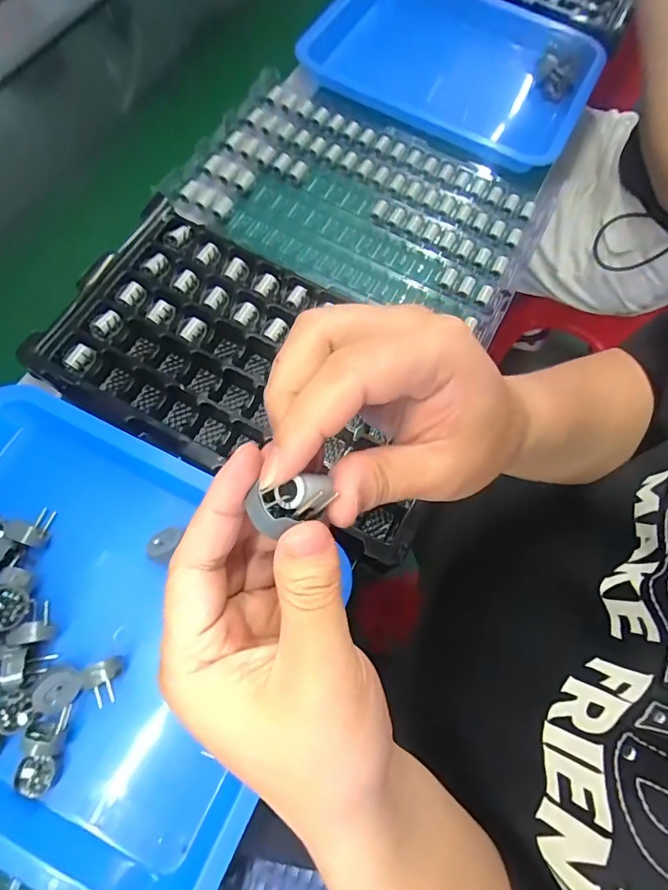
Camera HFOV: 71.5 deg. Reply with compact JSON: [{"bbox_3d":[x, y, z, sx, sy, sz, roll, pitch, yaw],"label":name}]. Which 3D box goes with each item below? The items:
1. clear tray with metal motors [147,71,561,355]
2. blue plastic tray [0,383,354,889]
[{"bbox_3d":[0.031,-0.275,0.497,0.365,0.029,0.257,24,71,6],"label":"clear tray with metal motors"},{"bbox_3d":[-0.186,0.127,0.342,0.340,0.052,0.263,26,71,7],"label":"blue plastic tray"}]

